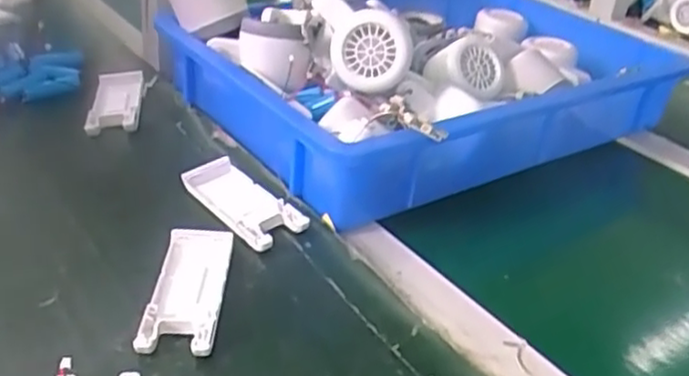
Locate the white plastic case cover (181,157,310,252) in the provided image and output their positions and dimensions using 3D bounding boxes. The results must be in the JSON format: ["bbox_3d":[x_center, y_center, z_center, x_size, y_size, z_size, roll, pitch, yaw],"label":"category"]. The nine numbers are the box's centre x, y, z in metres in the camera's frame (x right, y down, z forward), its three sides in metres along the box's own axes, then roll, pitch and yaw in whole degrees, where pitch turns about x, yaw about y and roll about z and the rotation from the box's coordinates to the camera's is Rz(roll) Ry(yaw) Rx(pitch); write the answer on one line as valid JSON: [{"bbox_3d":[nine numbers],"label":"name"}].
[{"bbox_3d":[-0.072,0.009,0.486,0.043,0.018,0.102,-18,38,-34],"label":"white plastic case cover"}]

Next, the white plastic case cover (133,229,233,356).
[{"bbox_3d":[-0.092,0.060,0.412,0.040,0.012,0.104,4,31,-3],"label":"white plastic case cover"}]

